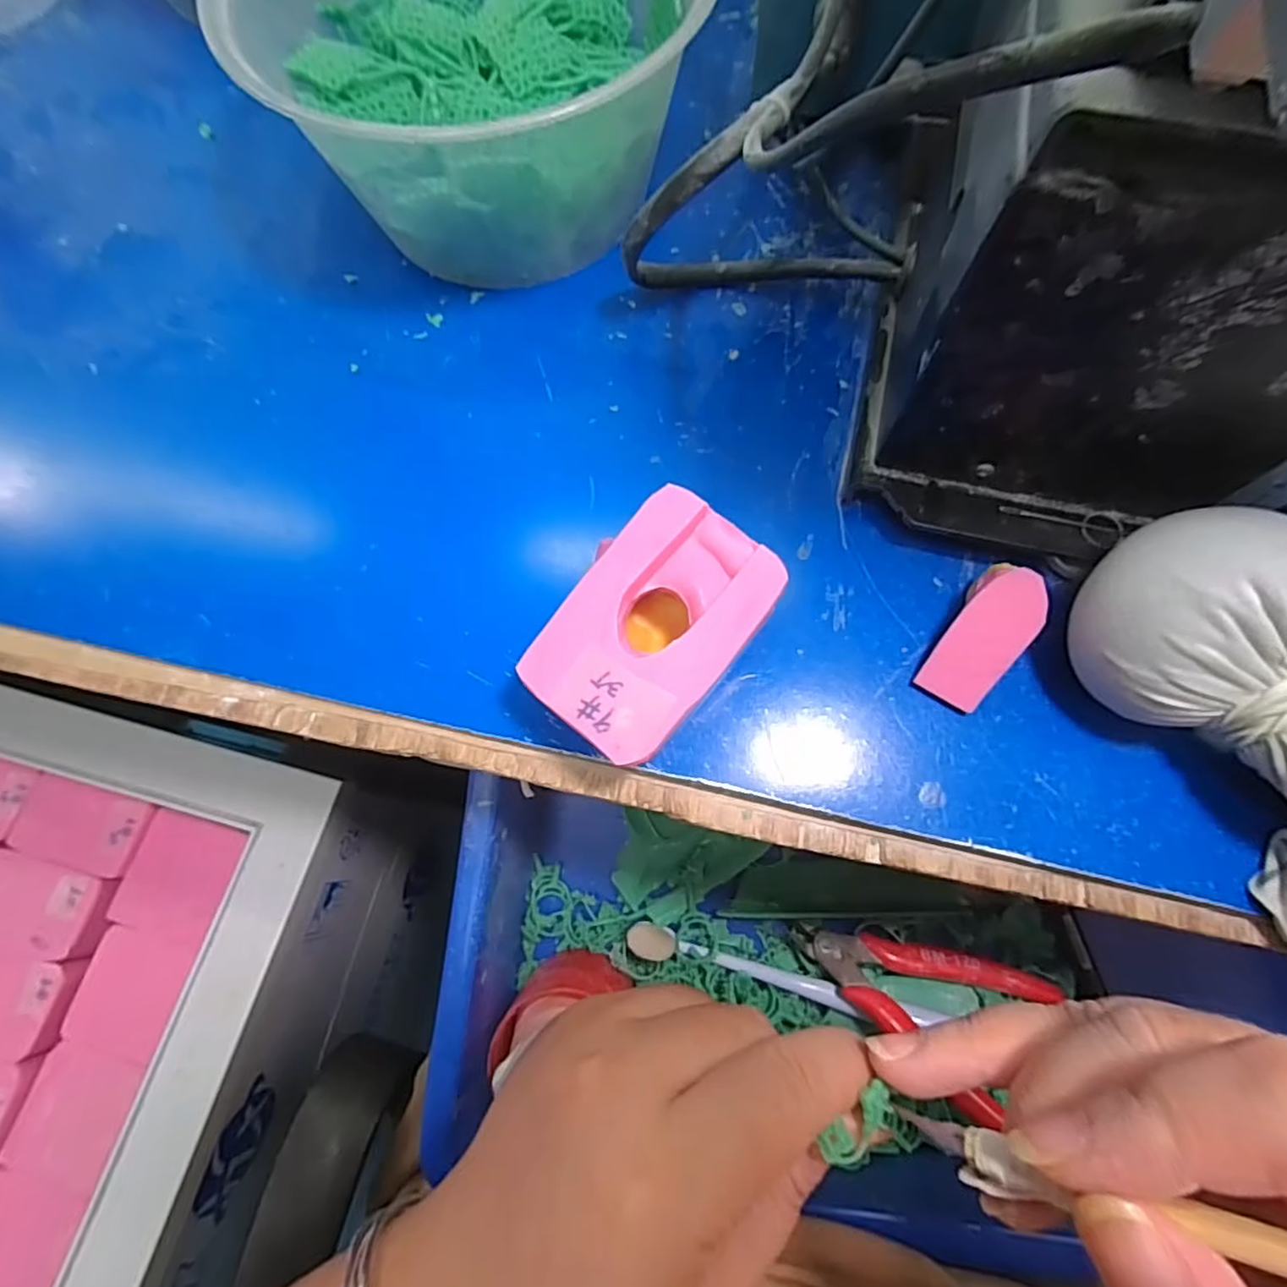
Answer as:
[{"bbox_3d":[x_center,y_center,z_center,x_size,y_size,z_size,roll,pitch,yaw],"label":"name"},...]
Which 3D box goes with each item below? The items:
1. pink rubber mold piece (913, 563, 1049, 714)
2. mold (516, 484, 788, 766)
[{"bbox_3d":[0.105,-0.002,0.193,0.021,0.004,0.045,31,104,10],"label":"pink rubber mold piece"},{"bbox_3d":[0.002,-0.001,0.186,0.047,0.045,0.068,38,76,12],"label":"mold"}]

